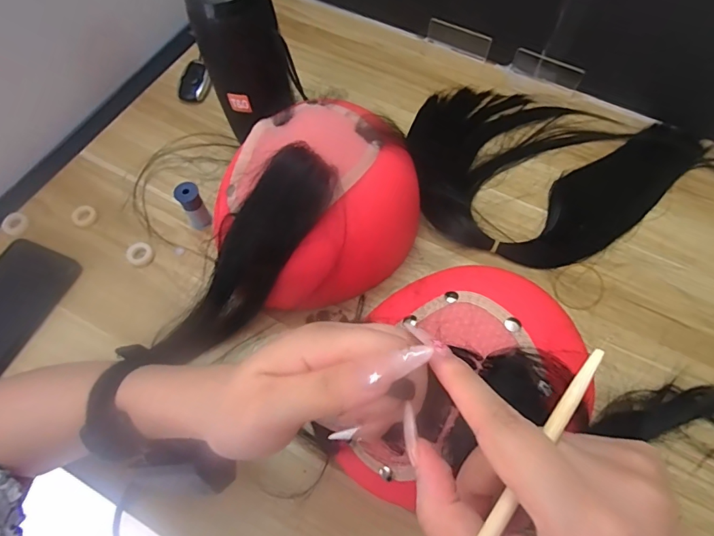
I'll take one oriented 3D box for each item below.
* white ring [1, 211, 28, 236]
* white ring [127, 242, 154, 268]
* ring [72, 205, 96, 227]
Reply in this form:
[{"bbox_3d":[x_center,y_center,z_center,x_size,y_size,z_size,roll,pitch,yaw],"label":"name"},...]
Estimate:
[{"bbox_3d":[-0.334,-0.043,0.433,0.019,0.008,0.022,29,67,13],"label":"white ring"},{"bbox_3d":[-0.206,-0.013,0.420,0.027,0.004,0.023,35,68,16],"label":"white ring"},{"bbox_3d":[-0.272,-0.052,0.441,0.022,0.006,0.025,-37,69,-17],"label":"ring"}]

